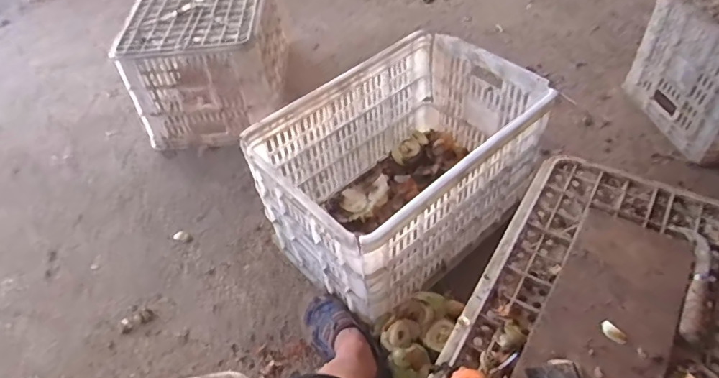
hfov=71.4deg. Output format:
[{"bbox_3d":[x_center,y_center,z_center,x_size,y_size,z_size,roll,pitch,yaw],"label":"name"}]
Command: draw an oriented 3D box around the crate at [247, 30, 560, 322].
[{"bbox_3d":[0.086,-0.031,1.007,0.358,0.299,0.511,35,58,30],"label":"crate"}]

